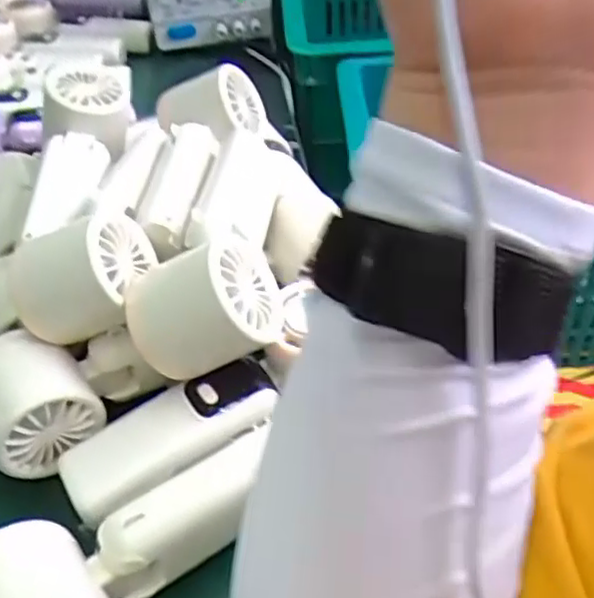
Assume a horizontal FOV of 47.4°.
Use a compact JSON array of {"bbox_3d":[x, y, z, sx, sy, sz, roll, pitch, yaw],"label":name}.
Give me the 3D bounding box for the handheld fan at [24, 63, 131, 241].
[{"bbox_3d":[-0.142,-0.099,0.433,0.049,0.039,0.128,3,61,8],"label":"handheld fan"}]

